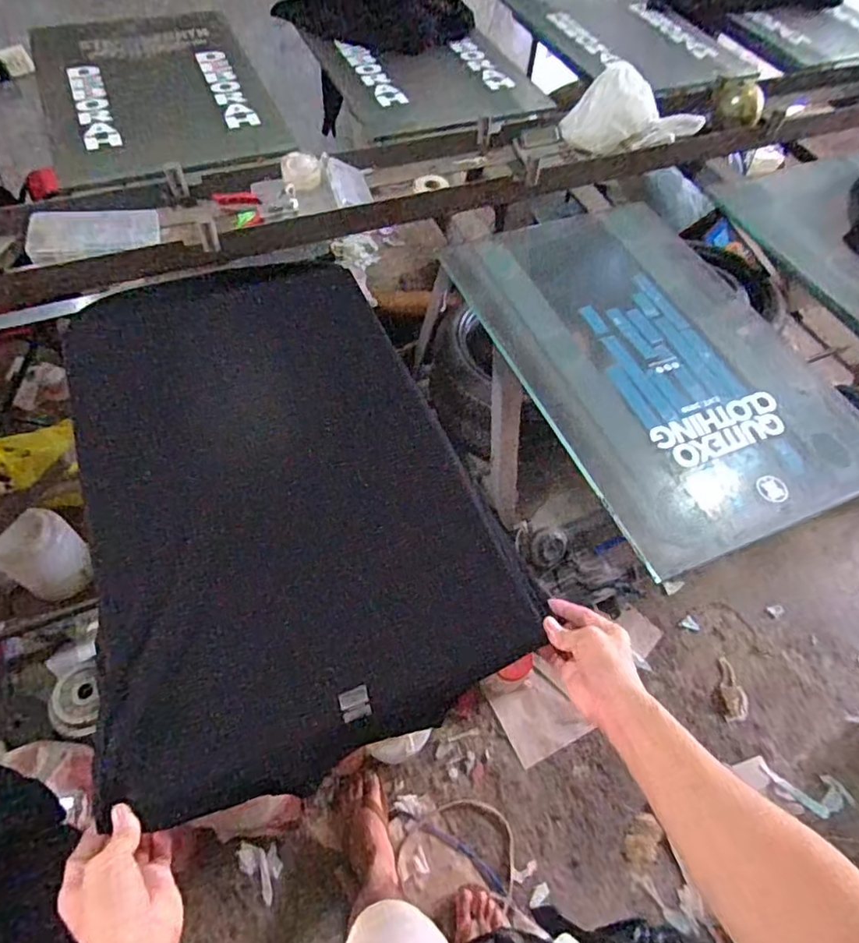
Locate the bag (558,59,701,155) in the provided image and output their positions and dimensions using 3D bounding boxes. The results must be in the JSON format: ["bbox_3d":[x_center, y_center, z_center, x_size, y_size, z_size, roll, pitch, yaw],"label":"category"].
[{"bbox_3d":[0.370,-0.657,1.072,0.250,0.131,0.104,-5,57,-6],"label":"bag"}]

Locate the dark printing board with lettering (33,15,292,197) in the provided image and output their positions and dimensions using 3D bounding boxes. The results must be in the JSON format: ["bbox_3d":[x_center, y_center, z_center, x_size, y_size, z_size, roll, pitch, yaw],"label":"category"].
[{"bbox_3d":[-0.551,-0.768,1.156,0.399,0.018,0.618,-20,61,-14],"label":"dark printing board with lettering"}]

